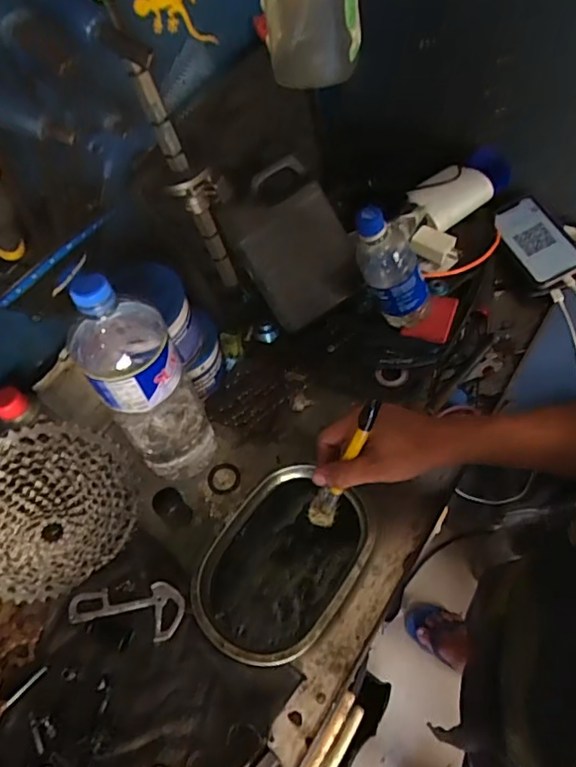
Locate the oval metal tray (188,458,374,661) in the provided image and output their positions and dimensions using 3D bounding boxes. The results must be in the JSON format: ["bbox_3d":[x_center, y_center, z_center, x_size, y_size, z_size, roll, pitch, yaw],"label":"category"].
[{"bbox_3d":[-0.005,0.197,0.600,0.147,0.033,0.206,28,65,22],"label":"oval metal tray"}]

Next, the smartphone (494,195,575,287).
[{"bbox_3d":[0.354,-0.204,0.775,0.081,0.013,0.153,-26,58,1],"label":"smartphone"}]

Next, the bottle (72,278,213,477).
[{"bbox_3d":[-0.153,0.000,0.574,0.093,0.306,0.101,-24,58,-8],"label":"bottle"}]

